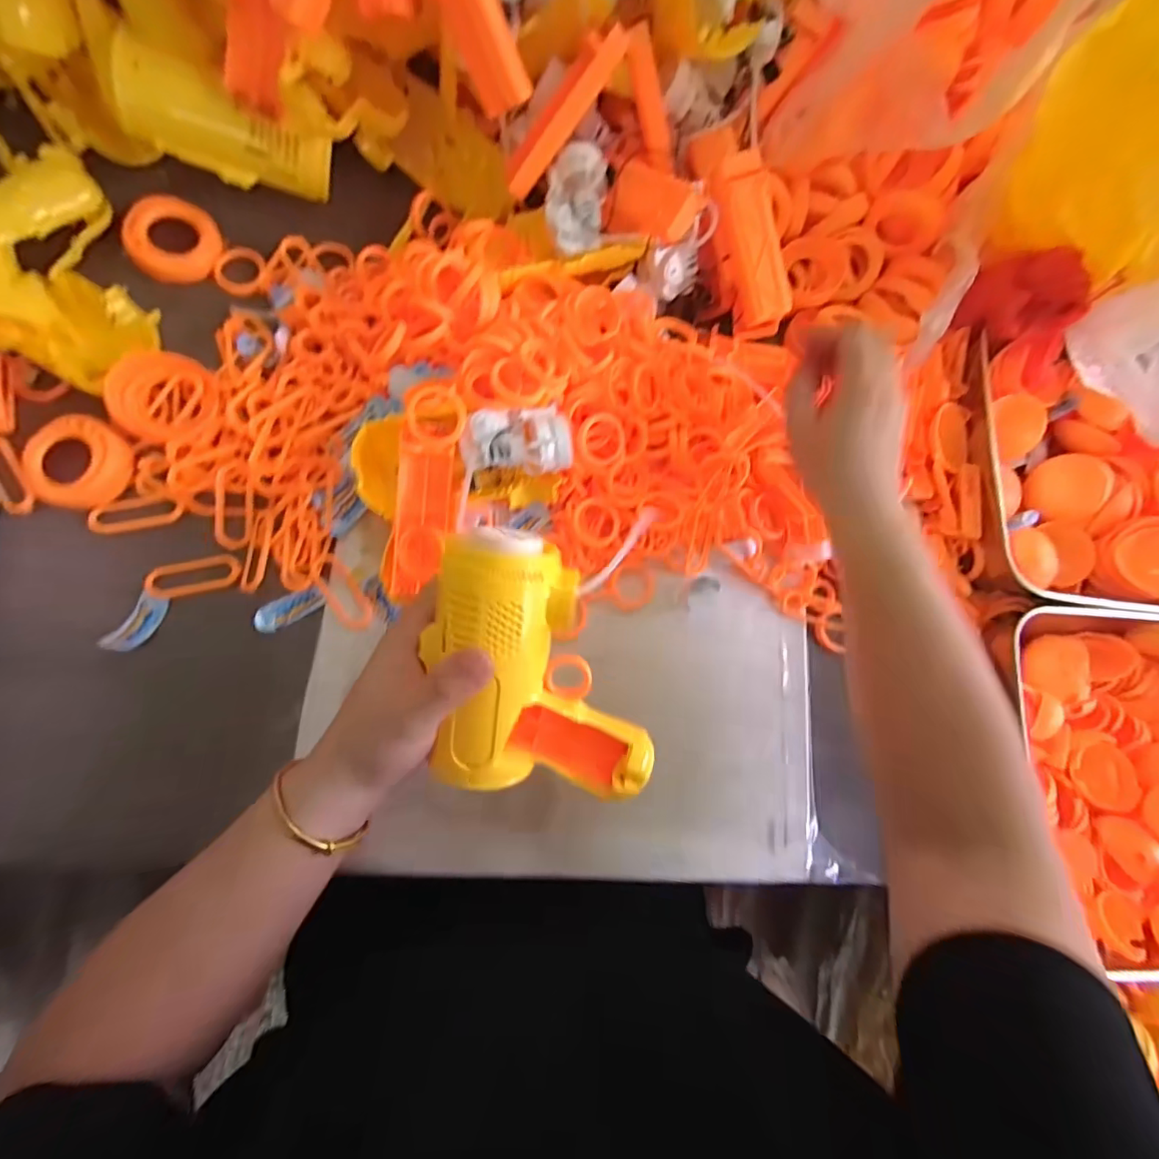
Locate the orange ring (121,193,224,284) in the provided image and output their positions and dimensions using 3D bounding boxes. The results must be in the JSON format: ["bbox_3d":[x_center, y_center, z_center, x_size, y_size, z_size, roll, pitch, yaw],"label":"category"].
[{"bbox_3d":[-0.287,-0.241,0.364,0.057,0.010,0.058,0,90,-23],"label":"orange ring"}]

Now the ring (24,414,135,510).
[{"bbox_3d":[-0.318,-0.074,0.326,0.057,0.014,0.056,2,79,-9],"label":"ring"}]

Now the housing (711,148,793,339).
[{"bbox_3d":[0.125,-0.240,0.376,0.036,0.027,0.116,-20,108,-8],"label":"housing"}]

